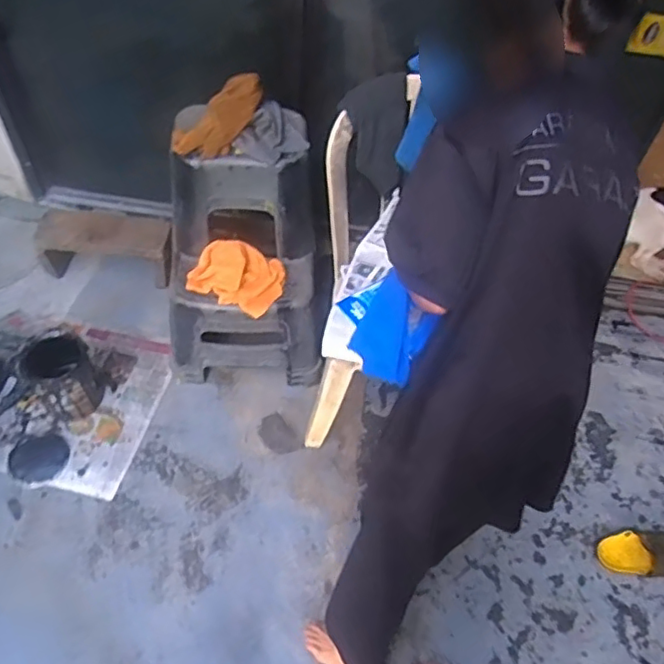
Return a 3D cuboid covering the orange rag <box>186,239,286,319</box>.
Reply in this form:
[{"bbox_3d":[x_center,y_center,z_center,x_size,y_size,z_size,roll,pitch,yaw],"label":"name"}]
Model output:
[{"bbox_3d":[-0.252,-0.147,1.586,0.239,0.086,0.167,8,53,2],"label":"orange rag"}]

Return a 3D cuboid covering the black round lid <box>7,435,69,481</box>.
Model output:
[{"bbox_3d":[-0.781,0.334,1.616,0.144,0.009,0.129,-7,52,-11],"label":"black round lid"}]

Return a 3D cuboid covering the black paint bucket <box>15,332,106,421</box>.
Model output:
[{"bbox_3d":[-0.732,0.130,1.652,0.174,0.212,0.159,3,51,-4],"label":"black paint bucket"}]

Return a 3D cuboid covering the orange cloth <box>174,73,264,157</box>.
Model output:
[{"bbox_3d":[-0.269,-0.516,1.458,0.255,0.051,0.127,-45,63,1],"label":"orange cloth"}]

